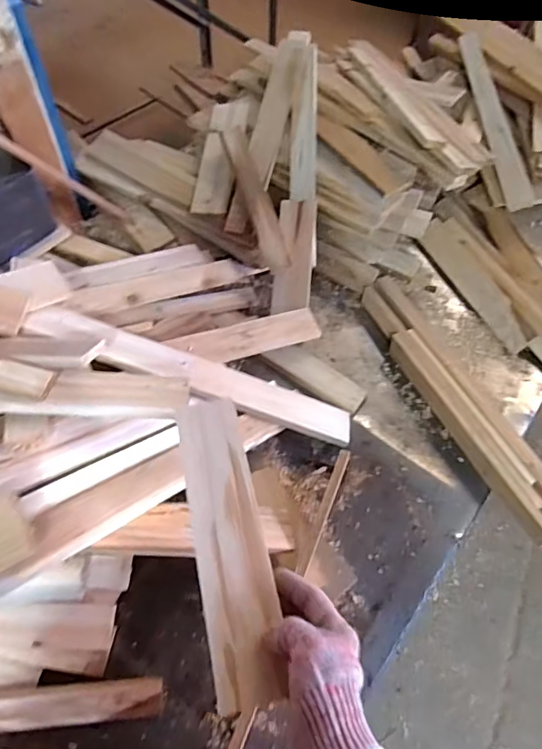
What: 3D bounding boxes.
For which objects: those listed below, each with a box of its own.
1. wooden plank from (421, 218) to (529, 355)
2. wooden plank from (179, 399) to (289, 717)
[{"bbox_3d":[0.421,-0.194,1.020,0.073,0.025,0.348,-26,58,13],"label":"wooden plank"},{"bbox_3d":[-0.043,0.156,0.488,0.069,0.013,0.296,-10,59,-5],"label":"wooden plank"}]

